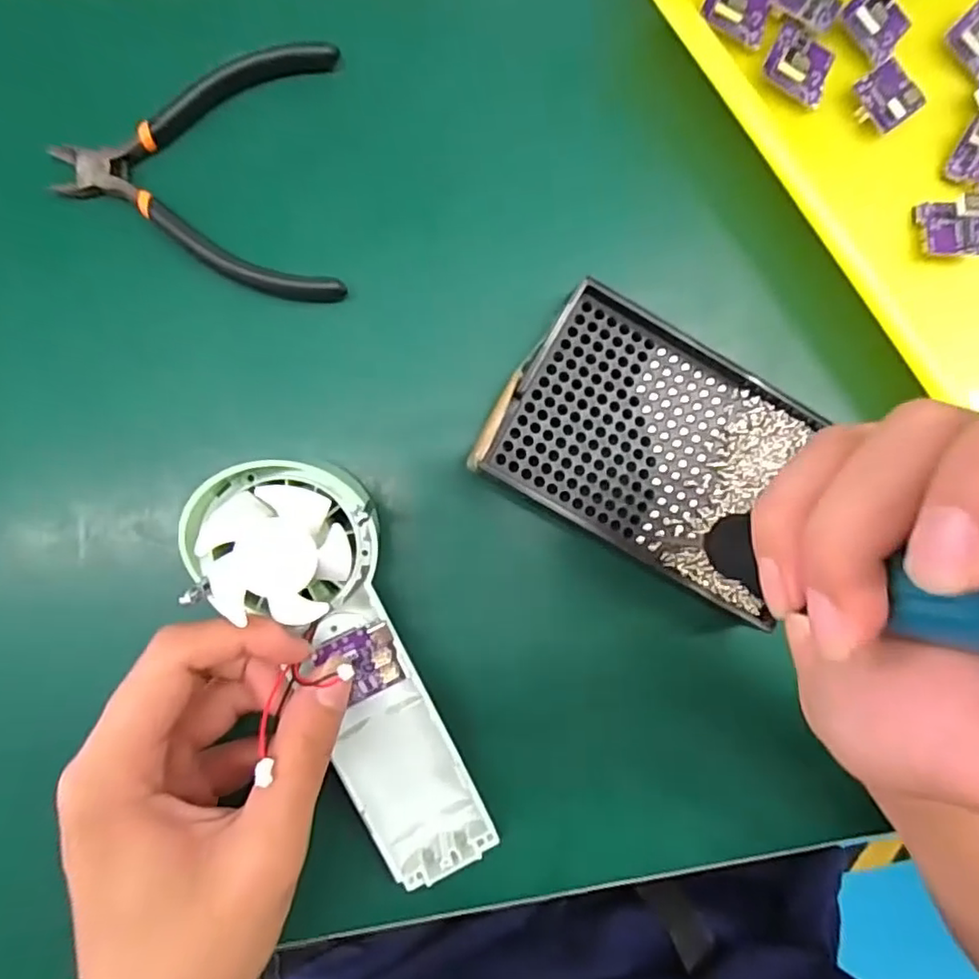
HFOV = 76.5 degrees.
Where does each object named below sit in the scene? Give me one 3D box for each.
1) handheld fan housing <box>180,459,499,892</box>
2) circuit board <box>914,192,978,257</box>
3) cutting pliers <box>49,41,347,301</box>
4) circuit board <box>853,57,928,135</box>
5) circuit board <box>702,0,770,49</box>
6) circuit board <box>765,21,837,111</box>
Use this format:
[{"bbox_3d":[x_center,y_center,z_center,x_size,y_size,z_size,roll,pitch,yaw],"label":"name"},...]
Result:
[{"bbox_3d":[-0.051,0.071,0.233,0.056,0.028,0.175,-23,107,-6],"label":"handheld fan housing"},{"bbox_3d":[0.206,-0.115,0.273,0.028,0.017,0.023,1,89,-5],"label":"circuit board"},{"bbox_3d":[-0.115,-0.130,0.252,0.106,0.014,0.098,-3,89,-6],"label":"cutting pliers"},{"bbox_3d":[0.176,-0.174,0.270,0.030,0.011,0.025,-38,92,-5],"label":"circuit board"},{"bbox_3d":[0.108,-0.208,0.264,0.028,0.009,0.028,16,87,-5],"label":"circuit board"},{"bbox_3d":[0.136,-0.184,0.265,0.028,0.010,0.031,22,87,-5],"label":"circuit board"}]

